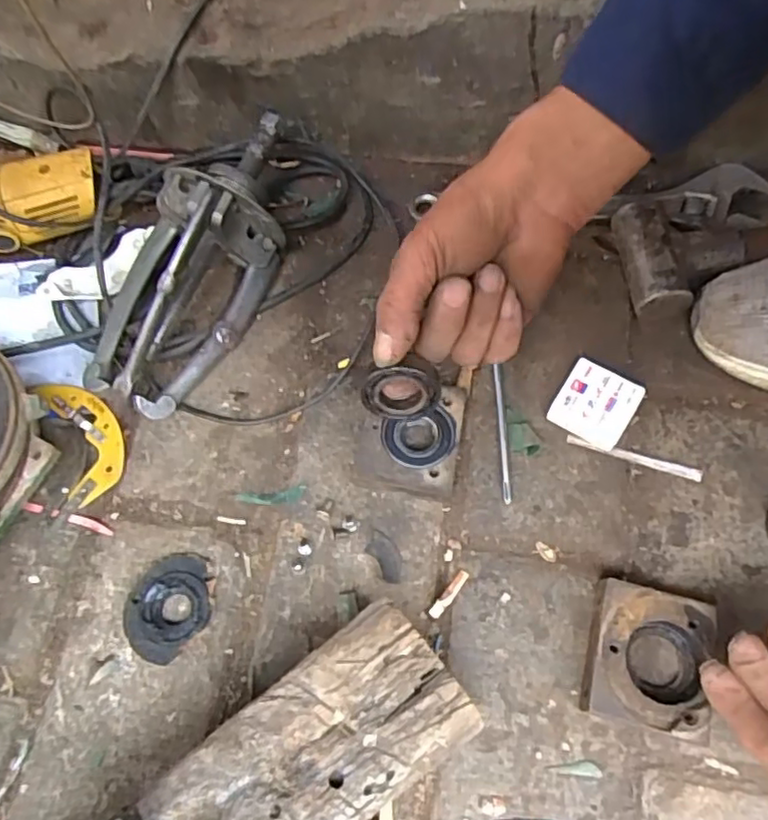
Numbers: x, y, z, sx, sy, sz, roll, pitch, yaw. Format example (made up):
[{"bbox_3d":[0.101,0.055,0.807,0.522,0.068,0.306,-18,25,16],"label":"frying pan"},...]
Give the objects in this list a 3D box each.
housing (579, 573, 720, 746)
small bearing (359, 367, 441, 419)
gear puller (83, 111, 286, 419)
[{"bbox_3d":[0.160,0.148,0.388,0.069,0.027,0.083,13,69,7],"label":"housing"},{"bbox_3d":[0.010,-0.012,0.369,0.044,0.044,0.012,3,48,-3],"label":"small bearing"},{"bbox_3d":[-0.142,-0.116,0.478,0.102,0.092,0.236,30,90,13],"label":"gear puller"}]

